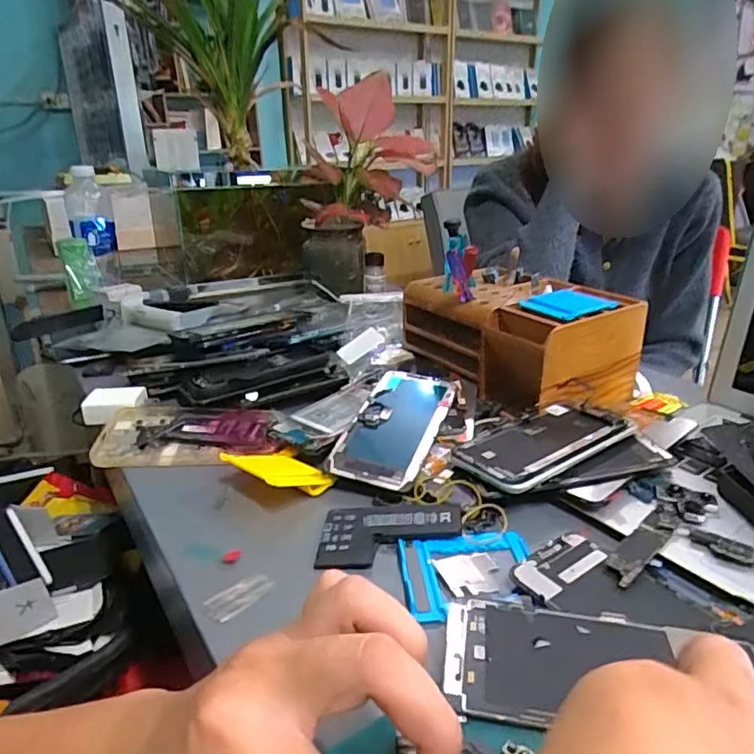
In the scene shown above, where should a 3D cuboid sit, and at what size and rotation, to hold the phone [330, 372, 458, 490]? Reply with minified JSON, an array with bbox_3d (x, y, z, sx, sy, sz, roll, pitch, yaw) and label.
[{"bbox_3d":[0.018,0.038,0.501,0.071,0.010,0.151,8,35,20],"label":"phone"}]

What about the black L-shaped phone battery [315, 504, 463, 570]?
[{"bbox_3d":[0.009,0.106,0.398,0.096,0.006,0.052,-5,34,4],"label":"black L-shaped phone battery"}]

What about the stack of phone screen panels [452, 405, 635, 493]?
[{"bbox_3d":[0.129,0.051,0.462,0.134,0.009,0.073,-20,27,-29],"label":"stack of phone screen panels"}]

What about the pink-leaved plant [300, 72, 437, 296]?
[{"bbox_3d":[-0.029,-0.302,0.970,0.216,0.299,0.275,0,23,2],"label":"pink-leaved plant"}]

